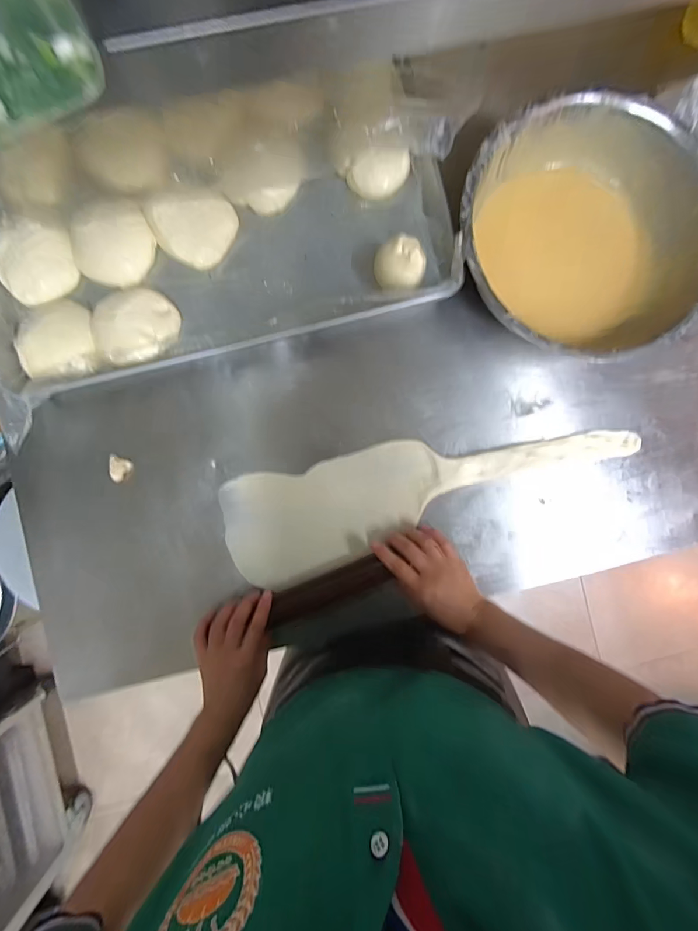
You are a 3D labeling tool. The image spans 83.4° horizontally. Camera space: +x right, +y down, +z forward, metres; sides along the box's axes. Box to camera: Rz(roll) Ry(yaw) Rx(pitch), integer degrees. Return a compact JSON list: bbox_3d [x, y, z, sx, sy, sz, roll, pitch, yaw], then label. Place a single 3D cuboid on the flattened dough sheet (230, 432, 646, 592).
[{"bbox_3d":[0.113,0.029,0.539,0.556,0.013,0.144,-15,91,-3],"label":"flattened dough sheet"}]

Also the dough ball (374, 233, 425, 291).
[{"bbox_3d":[0.066,-0.263,0.516,0.061,0.046,0.057,0,90,-4],"label":"dough ball"}]

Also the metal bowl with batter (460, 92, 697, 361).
[{"bbox_3d":[0.294,-0.292,0.509,0.324,0.092,0.309,0,90,-4],"label":"metal bowl with batter"}]

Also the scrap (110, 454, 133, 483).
[{"bbox_3d":[-0.301,0.004,0.517,0.024,0.010,0.036,-1,90,-4],"label":"scrap"}]

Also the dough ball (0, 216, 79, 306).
[{"bbox_3d":[-0.404,-0.264,0.503,0.091,0.039,0.086,0,90,-4],"label":"dough ball"}]

